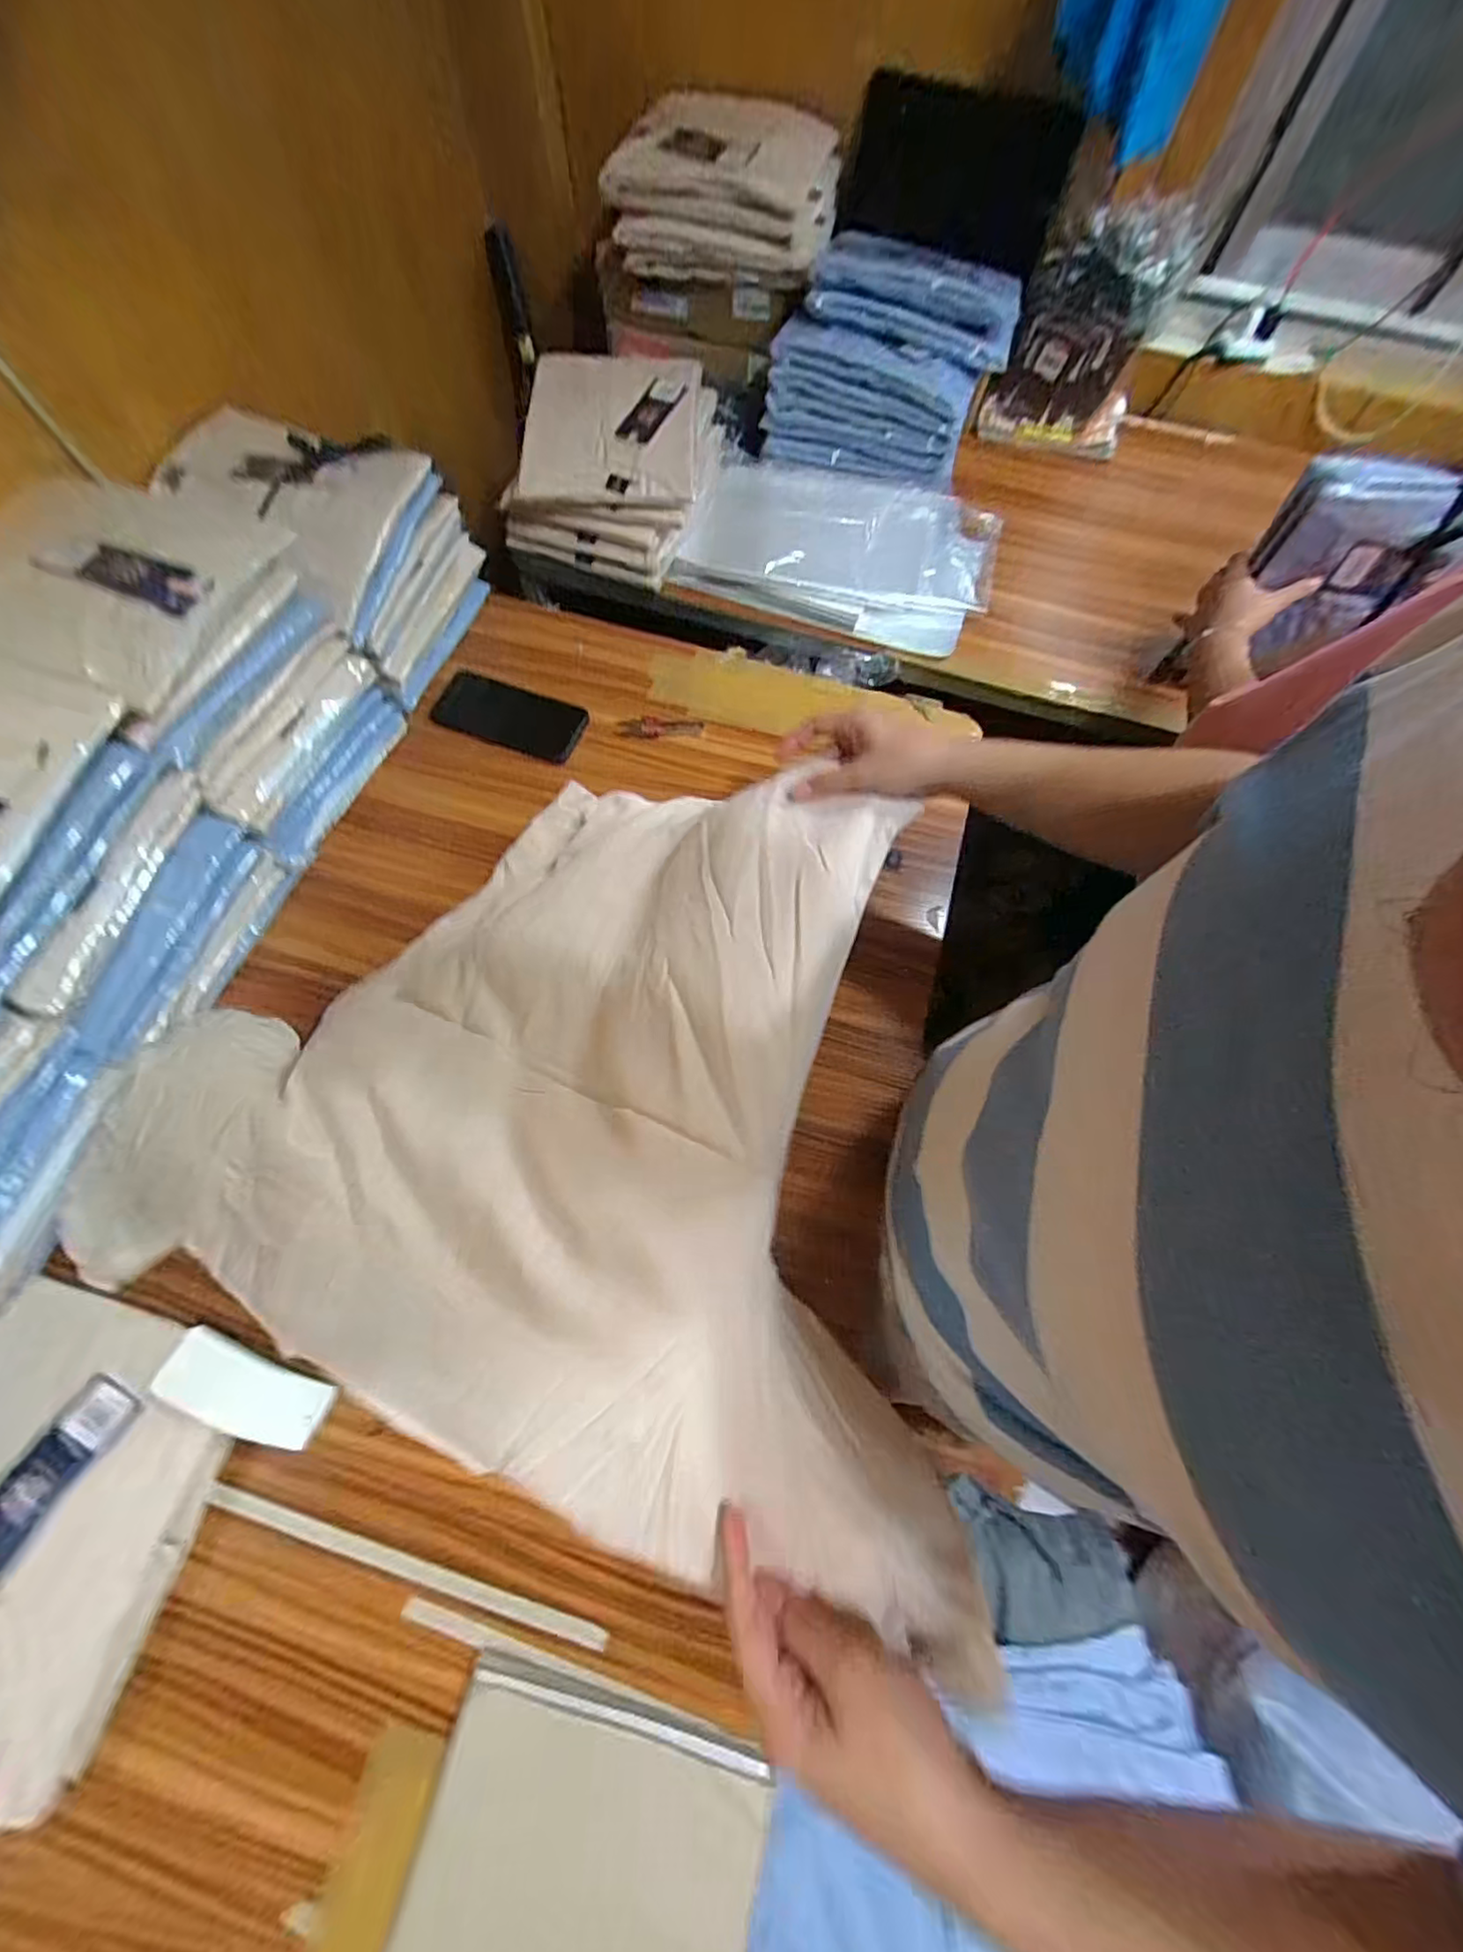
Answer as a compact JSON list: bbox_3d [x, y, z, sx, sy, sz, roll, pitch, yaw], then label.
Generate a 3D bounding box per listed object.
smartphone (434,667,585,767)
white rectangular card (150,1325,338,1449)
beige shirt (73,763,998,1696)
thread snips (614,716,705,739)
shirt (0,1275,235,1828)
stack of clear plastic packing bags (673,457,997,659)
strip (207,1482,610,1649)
[{"bbox_3d":[-0.261,-0.308,0.733,0.168,0.013,0.086,21,70,6],"label":"smartphone"},{"bbox_3d":[-0.369,0.316,0.474,0.117,0.009,0.047,34,56,-13],"label":"white rectangular card"},{"bbox_3d":[-0.118,0.067,0.518,0.652,0.110,0.559,15,70,3],"label":"beige shirt"},{"bbox_3d":[-0.085,-0.295,0.741,0.099,0.004,0.029,-3,70,-3],"label":"thread snips"},{"bbox_3d":[-0.495,0.381,0.441,0.210,0.054,0.251,16,70,4],"label":"shirt"},{"bbox_3d":[0.149,-0.577,0.830,0.413,0.064,0.249,12,70,2],"label":"stack of clear plastic packing bags"},{"bbox_3d":[-0.242,0.437,0.462,0.310,0.006,0.015,17,70,4],"label":"strip"}]

